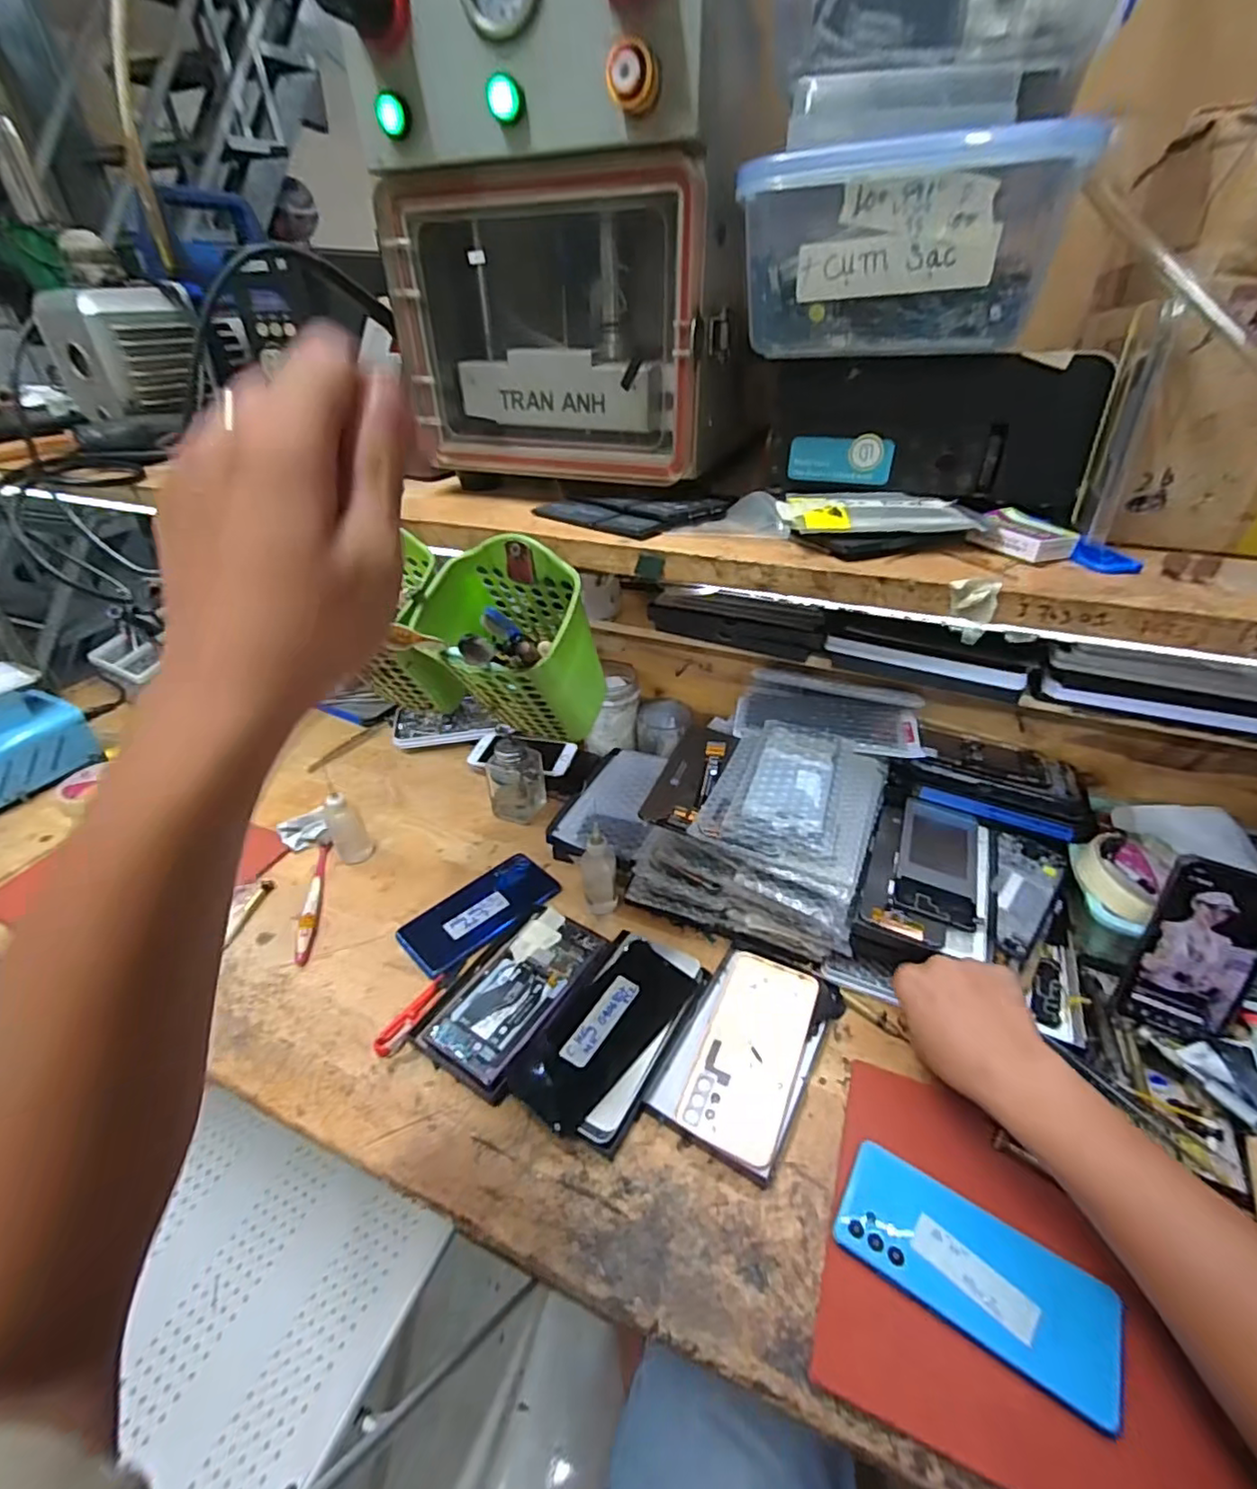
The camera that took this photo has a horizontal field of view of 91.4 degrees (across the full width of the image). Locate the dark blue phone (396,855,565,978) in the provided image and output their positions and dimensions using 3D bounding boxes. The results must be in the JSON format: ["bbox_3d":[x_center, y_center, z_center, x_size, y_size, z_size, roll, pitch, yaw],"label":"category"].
[{"bbox_3d":[-0.152,0.171,0.636,0.160,0.013,0.086,-31,45,-34],"label":"dark blue phone"}]

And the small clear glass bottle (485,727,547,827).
[{"bbox_3d":[-0.136,0.035,0.739,0.057,0.109,0.059,19,41,26],"label":"small clear glass bottle"}]

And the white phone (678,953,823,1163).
[{"bbox_3d":[0.101,0.247,0.503,0.080,0.013,0.160,14,39,21],"label":"white phone"}]

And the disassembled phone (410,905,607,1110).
[{"bbox_3d":[-0.099,0.217,0.548,0.100,0.014,0.171,21,42,28],"label":"disassembled phone"}]

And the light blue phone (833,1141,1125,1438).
[{"bbox_3d":[0.213,0.323,0.382,0.152,0.012,0.073,22,42,28],"label":"light blue phone"}]

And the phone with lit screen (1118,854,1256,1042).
[{"bbox_3d":[0.463,0.166,0.494,0.074,0.142,0.010,19,13,26],"label":"phone with lit screen"}]

